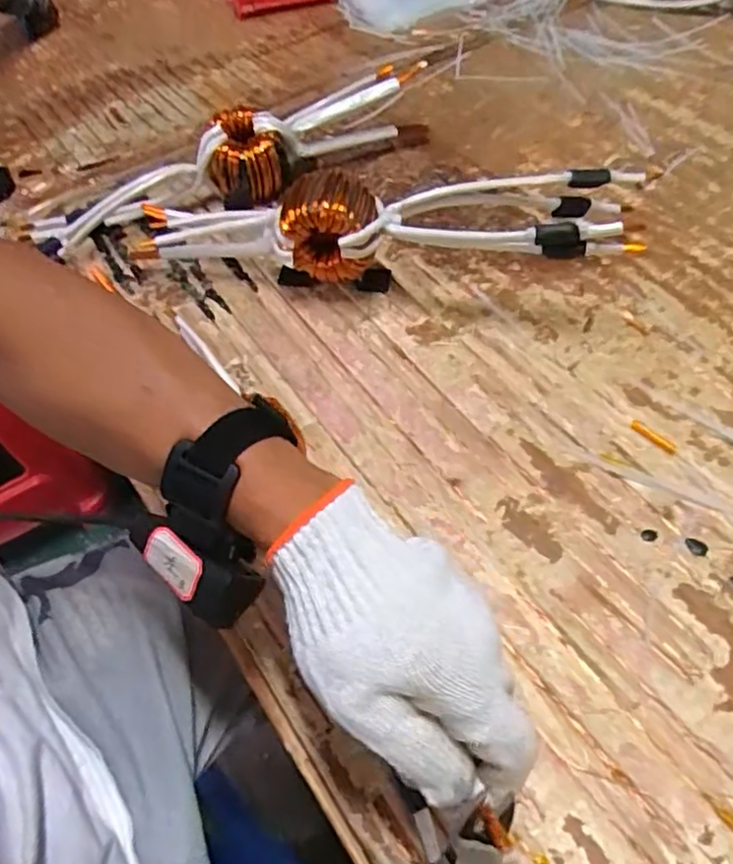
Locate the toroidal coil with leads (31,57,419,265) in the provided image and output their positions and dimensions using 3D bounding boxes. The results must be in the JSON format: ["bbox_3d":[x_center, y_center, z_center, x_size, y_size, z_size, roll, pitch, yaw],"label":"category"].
[{"bbox_3d":[-0.142,-0.279,0.646,0.428,0.086,0.098,-21,57,-10],"label":"toroidal coil with leads"}]

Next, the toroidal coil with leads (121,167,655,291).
[{"bbox_3d":[0.001,-0.179,0.568,0.436,0.094,0.107,5,56,8],"label":"toroidal coil with leads"}]

